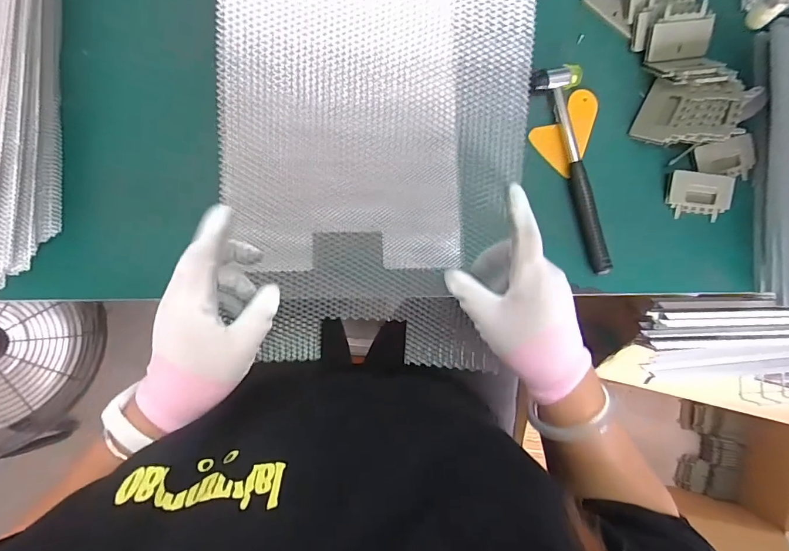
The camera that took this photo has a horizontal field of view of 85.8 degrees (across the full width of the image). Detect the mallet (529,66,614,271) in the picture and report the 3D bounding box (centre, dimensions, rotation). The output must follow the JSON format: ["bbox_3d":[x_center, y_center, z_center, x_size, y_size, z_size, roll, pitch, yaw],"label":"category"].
[{"bbox_3d":[0.215,-0.121,0.494,0.056,0.021,0.240,-16,90,-10],"label":"mallet"}]

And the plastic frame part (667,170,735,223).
[{"bbox_3d":[0.379,-0.099,0.529,0.085,0.014,0.055,3,108,-8],"label":"plastic frame part"}]

